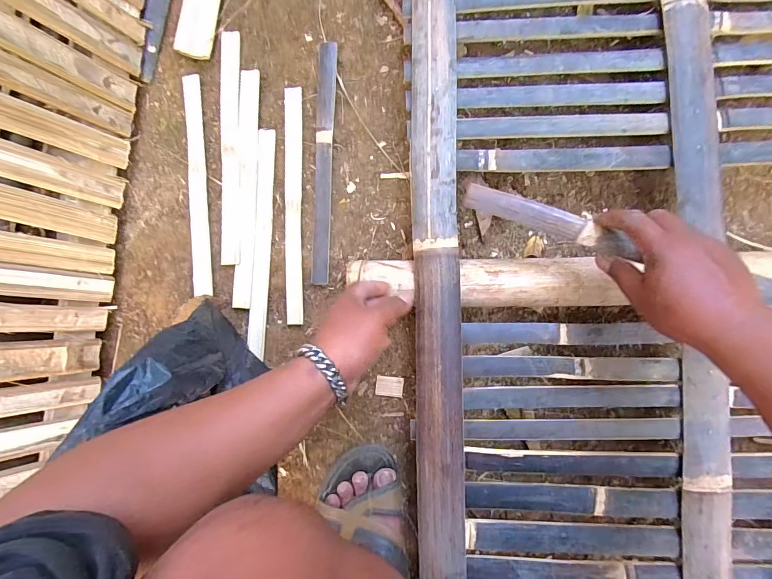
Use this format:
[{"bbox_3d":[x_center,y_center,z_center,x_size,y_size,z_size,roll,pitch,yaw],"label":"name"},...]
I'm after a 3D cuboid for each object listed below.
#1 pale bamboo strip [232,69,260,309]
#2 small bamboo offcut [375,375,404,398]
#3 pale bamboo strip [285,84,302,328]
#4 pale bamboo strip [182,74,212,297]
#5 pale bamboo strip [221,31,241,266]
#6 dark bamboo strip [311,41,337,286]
[{"bbox_3d":[-0.188,-0.136,0.522,0.027,0.006,0.319,1,89,4],"label":"pale bamboo strip"},{"bbox_3d":[0.005,0.129,0.513,0.035,0.005,0.027,6,89,8],"label":"small bamboo offcut"},{"bbox_3d":[-0.123,-0.114,0.516,0.022,0.004,0.316,-1,88,4],"label":"pale bamboo strip"},{"bbox_3d":[-0.261,-0.146,0.532,0.026,0.007,0.307,-4,88,4],"label":"pale bamboo strip"},{"bbox_3d":[-0.213,-0.195,0.528,0.026,0.005,0.320,-1,88,4],"label":"pale bamboo strip"},{"bbox_3d":[-0.083,-0.168,0.518,0.023,0.009,0.319,2,91,-1],"label":"dark bamboo strip"}]

